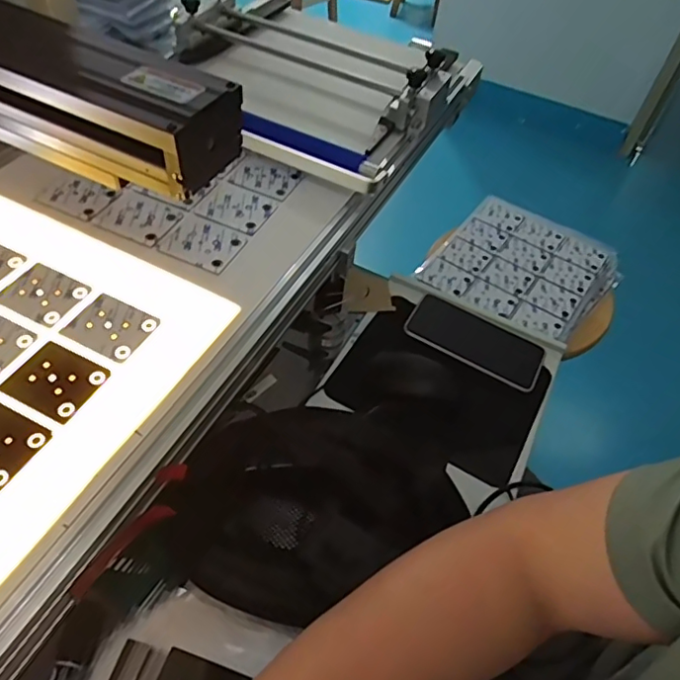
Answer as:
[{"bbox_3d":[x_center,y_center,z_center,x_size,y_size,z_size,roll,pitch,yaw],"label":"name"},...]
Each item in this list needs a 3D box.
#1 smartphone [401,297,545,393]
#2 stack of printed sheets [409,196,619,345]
[{"bbox_3d":[0.160,-0.002,0.672,0.156,0.013,0.078,30,51,9],"label":"smartphone"},{"bbox_3d":[0.269,-0.110,0.848,0.232,0.030,0.234,32,54,20],"label":"stack of printed sheets"}]

